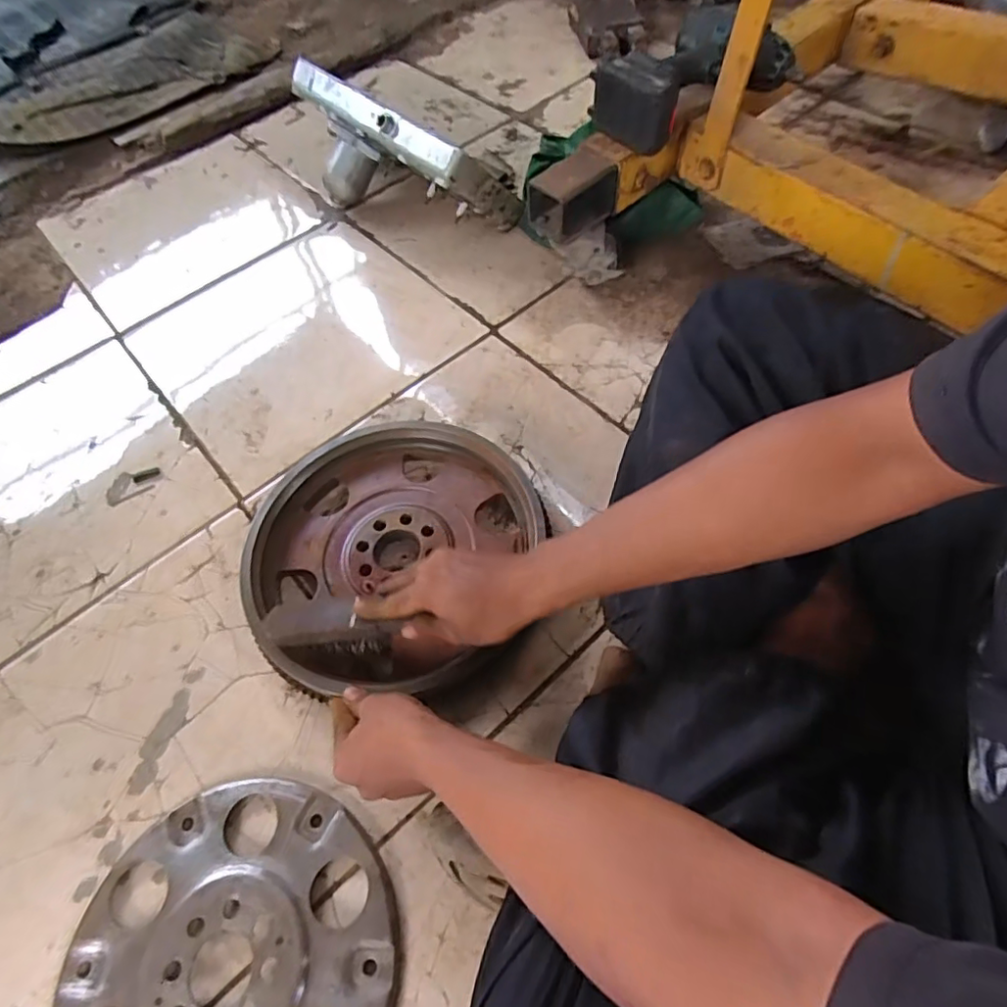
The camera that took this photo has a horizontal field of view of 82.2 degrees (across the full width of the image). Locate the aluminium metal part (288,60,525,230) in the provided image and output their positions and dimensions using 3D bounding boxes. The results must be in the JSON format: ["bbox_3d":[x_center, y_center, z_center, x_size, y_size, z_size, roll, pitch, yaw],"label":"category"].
[{"bbox_3d":[-0.177,-0.547,0.914,0.395,0.163,0.130,32,66,23],"label":"aluminium metal part"}]

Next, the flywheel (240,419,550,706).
[{"bbox_3d":[-0.119,0.055,0.616,0.281,0.070,0.307,-2,58,3],"label":"flywheel"}]

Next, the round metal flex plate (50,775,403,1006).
[{"bbox_3d":[-0.217,0.365,0.457,0.259,0.010,0.258,-2,58,3],"label":"round metal flex plate"}]

